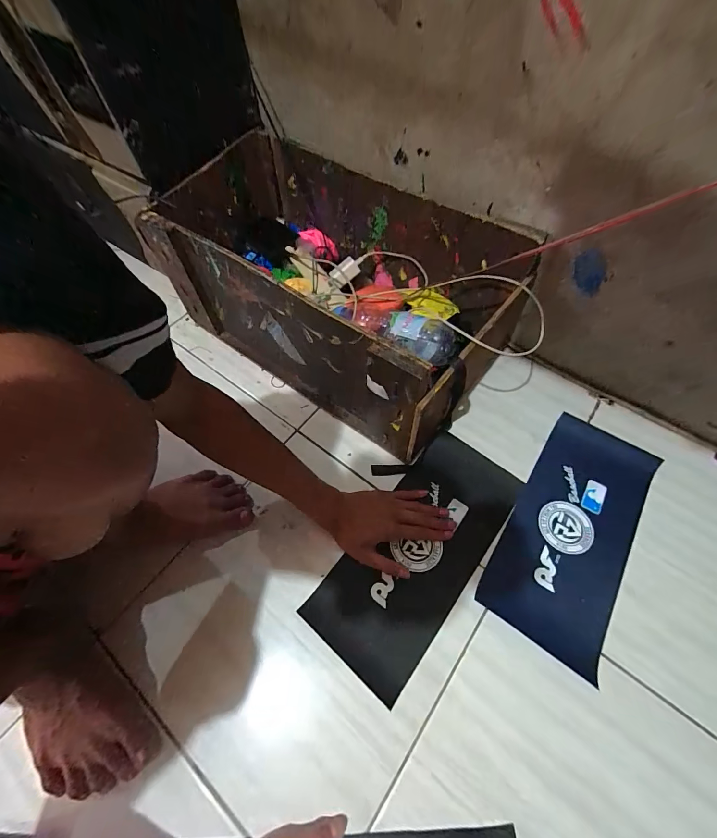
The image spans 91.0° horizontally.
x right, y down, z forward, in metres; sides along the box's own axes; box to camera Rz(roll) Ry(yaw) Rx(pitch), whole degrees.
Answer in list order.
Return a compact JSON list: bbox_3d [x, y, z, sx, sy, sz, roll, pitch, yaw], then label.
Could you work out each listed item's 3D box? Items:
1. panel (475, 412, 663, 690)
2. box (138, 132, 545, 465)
[{"bbox_3d":[0.324,0.160,0.530,0.161,0.017,0.354,30,66,19],"label":"panel"},{"bbox_3d":[-0.067,-0.262,0.662,0.653,0.238,0.339,34,67,20],"label":"box"}]

